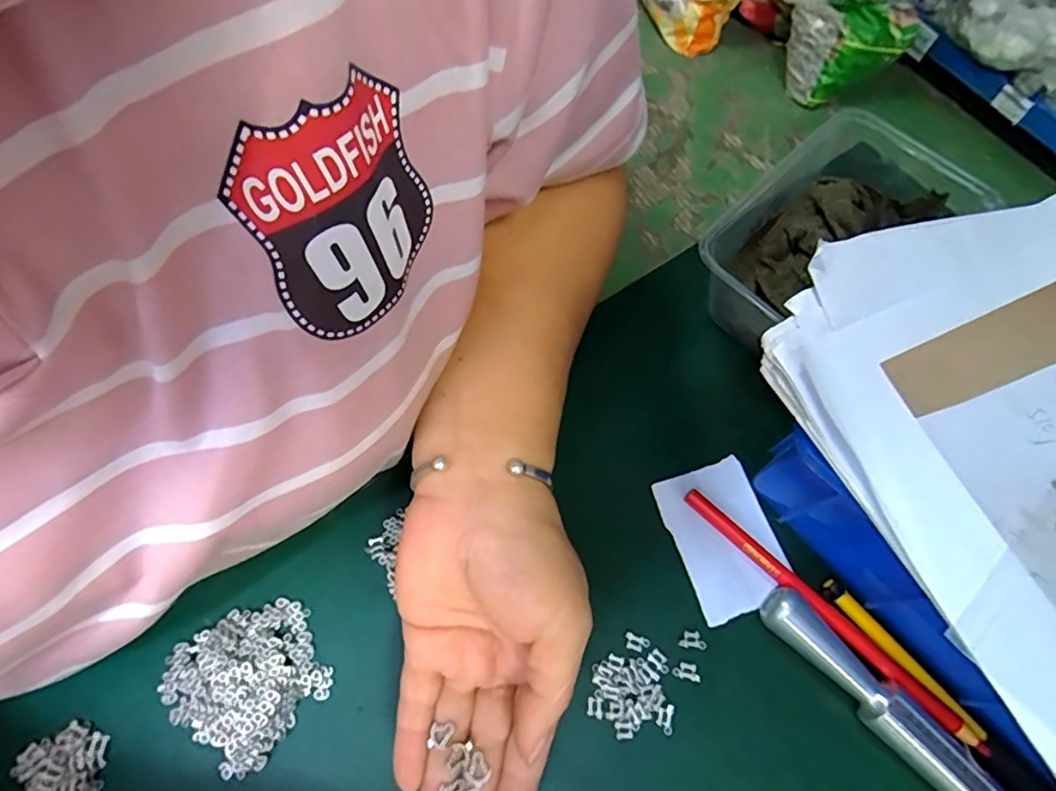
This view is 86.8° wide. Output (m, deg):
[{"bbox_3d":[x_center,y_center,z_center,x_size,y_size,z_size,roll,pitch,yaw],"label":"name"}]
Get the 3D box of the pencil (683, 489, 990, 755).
[{"bbox_3d":[0.145,0.107,0.276,0.165,0.012,0.013,43,71,15],"label":"pencil"}]

